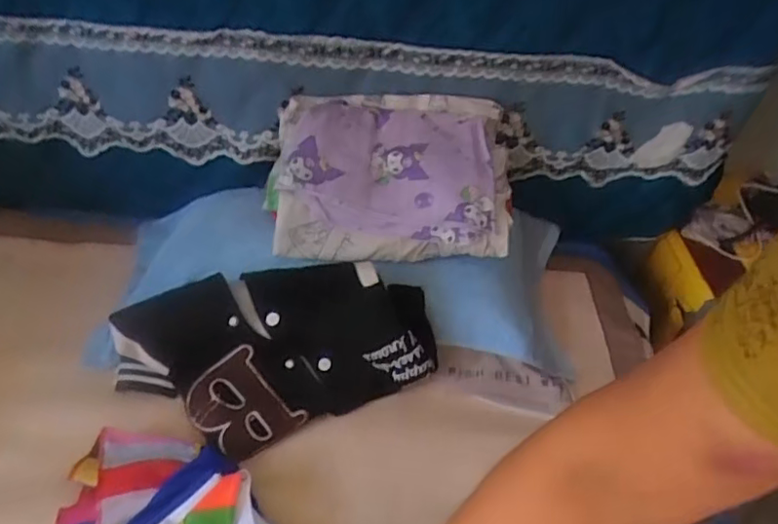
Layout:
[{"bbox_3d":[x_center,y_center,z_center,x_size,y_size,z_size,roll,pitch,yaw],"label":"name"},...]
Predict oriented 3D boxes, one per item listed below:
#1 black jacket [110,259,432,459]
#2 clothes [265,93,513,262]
[{"bbox_3d":[-0.138,0.114,0.742,0.389,0.089,0.214,-8,79,-9],"label":"black jacket"},{"bbox_3d":[0.009,-0.121,0.831,0.327,0.235,0.080,1,-3,0],"label":"clothes"}]

